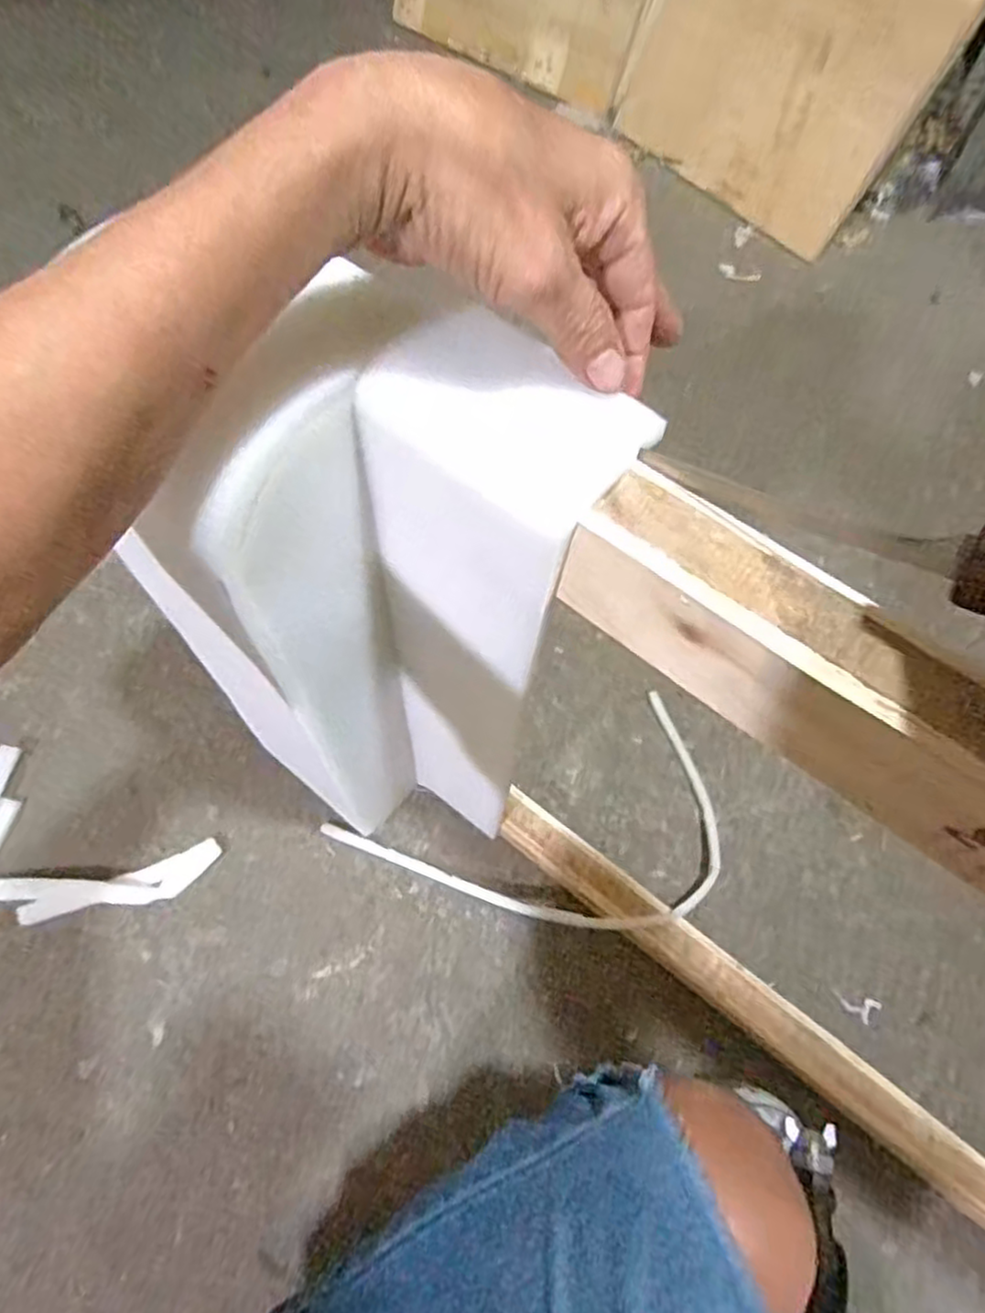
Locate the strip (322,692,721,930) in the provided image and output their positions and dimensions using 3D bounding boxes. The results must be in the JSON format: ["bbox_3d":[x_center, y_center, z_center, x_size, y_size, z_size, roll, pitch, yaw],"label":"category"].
[{"bbox_3d":[0.053,0.196,0.723,0.397,0.042,0.223,-21,66,-11],"label":"strip"}]

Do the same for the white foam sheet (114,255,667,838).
[{"bbox_3d":[-0.065,0.010,0.462,0.159,0.468,0.104,3,61,-10],"label":"white foam sheet"}]

